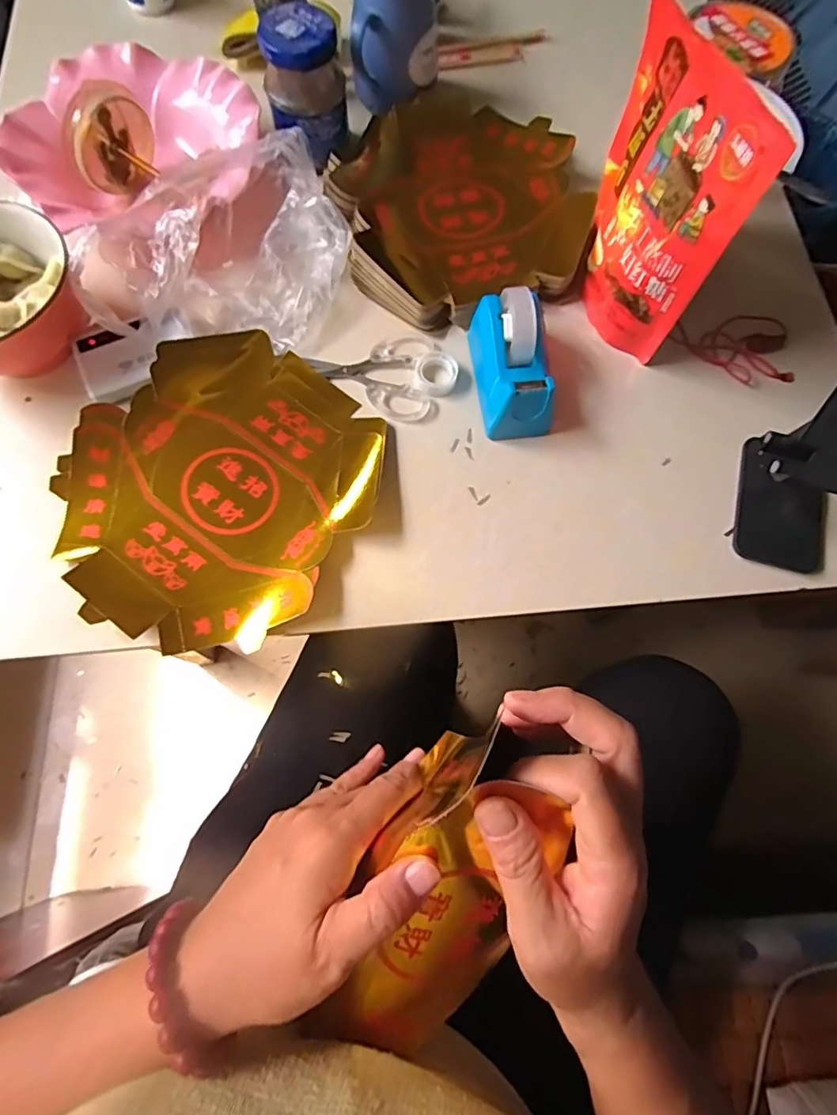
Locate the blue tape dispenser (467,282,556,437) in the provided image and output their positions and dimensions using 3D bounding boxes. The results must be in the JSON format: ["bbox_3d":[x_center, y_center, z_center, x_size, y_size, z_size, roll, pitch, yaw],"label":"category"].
[{"bbox_3d":[0.076,-0.161,0.440,0.054,0.069,0.110,-8,72,-4],"label":"blue tape dispenser"}]

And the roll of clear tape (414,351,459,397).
[{"bbox_3d":[0.015,-0.156,0.467,0.034,0.010,0.041,30,74,8],"label":"roll of clear tape"}]

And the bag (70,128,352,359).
[{"bbox_3d":[-0.163,-0.272,0.466,0.193,0.074,0.176,1,72,-1],"label":"bag"}]

